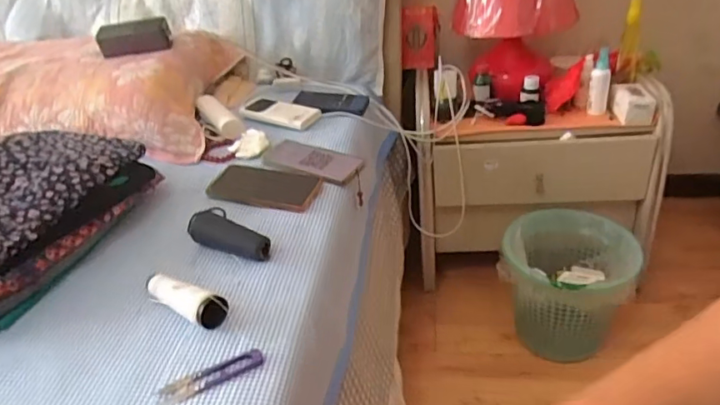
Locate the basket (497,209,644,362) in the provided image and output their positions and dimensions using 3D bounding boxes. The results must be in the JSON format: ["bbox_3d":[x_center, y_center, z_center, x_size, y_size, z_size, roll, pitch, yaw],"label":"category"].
[{"bbox_3d":[0.418,0.158,1.062,0.229,0.237,0.233,17,39,31],"label":"basket"}]

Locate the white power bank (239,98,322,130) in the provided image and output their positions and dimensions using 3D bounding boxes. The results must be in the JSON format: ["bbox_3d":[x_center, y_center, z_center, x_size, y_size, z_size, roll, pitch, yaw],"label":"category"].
[{"bbox_3d":[-0.152,-0.172,0.968,0.149,0.017,0.079,13,37,27],"label":"white power bank"}]

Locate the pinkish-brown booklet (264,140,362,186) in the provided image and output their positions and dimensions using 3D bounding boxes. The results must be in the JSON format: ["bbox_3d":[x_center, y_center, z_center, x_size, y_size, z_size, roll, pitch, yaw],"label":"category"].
[{"bbox_3d":[-0.080,-0.069,0.824,0.157,0.007,0.084,17,39,31],"label":"pinkish-brown booklet"}]

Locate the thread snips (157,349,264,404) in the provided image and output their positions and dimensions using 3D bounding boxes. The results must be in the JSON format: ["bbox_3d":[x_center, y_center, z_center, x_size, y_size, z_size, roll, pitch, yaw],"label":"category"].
[{"bbox_3d":[-0.142,0.167,0.501,0.097,0.015,0.022,-18,35,-18],"label":"thread snips"}]

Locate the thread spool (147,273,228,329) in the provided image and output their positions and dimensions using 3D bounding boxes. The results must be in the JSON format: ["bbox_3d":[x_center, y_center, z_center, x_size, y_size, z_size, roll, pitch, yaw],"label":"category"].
[{"bbox_3d":[-0.191,0.104,0.566,0.118,0.034,0.030,17,39,31],"label":"thread spool"}]

